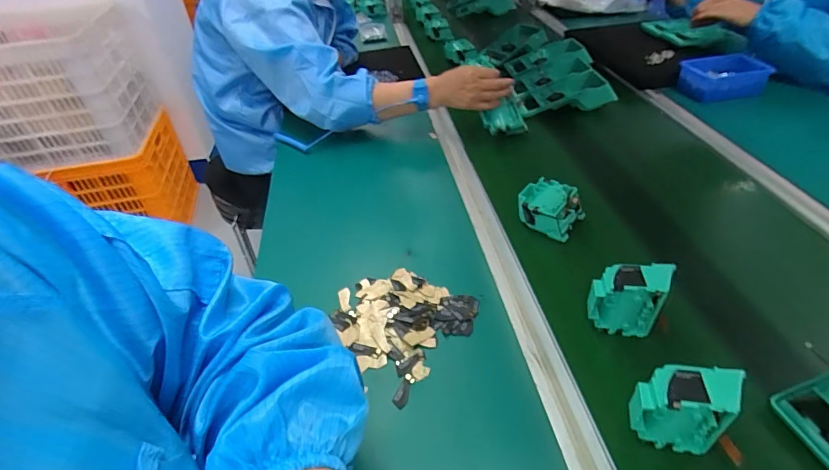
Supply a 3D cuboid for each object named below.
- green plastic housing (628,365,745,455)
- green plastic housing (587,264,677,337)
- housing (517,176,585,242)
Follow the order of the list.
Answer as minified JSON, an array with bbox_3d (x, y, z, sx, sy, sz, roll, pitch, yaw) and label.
[{"bbox_3d":[0.222,0.146,0.375,0.073,0.078,0.038,4,42,11],"label":"green plastic housing"},{"bbox_3d":[0.223,0.071,0.472,0.077,0.086,0.039,5,42,12],"label":"green plastic housing"},{"bbox_3d":[0.186,-0.038,0.619,0.082,0.039,0.077,25,49,31],"label":"housing"}]

